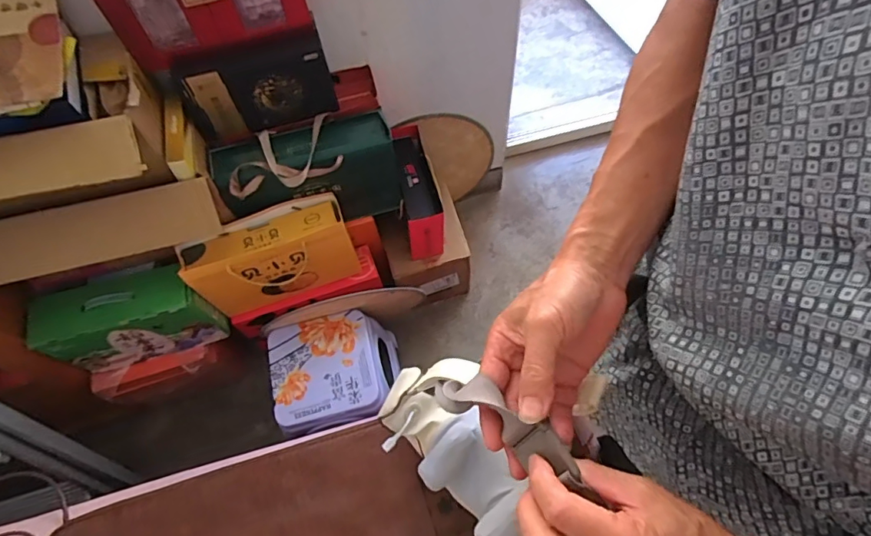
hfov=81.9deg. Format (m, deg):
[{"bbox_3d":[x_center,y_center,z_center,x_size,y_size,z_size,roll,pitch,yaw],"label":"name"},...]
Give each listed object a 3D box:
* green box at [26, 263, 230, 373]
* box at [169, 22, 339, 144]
[{"bbox_3d":[-0.673,0.110,1.141,0.327,0.213,0.121,-16,63,-4],"label":"green box"},{"bbox_3d":[-0.351,-0.367,0.994,0.282,0.157,0.087,-16,63,-4],"label":"box"}]

